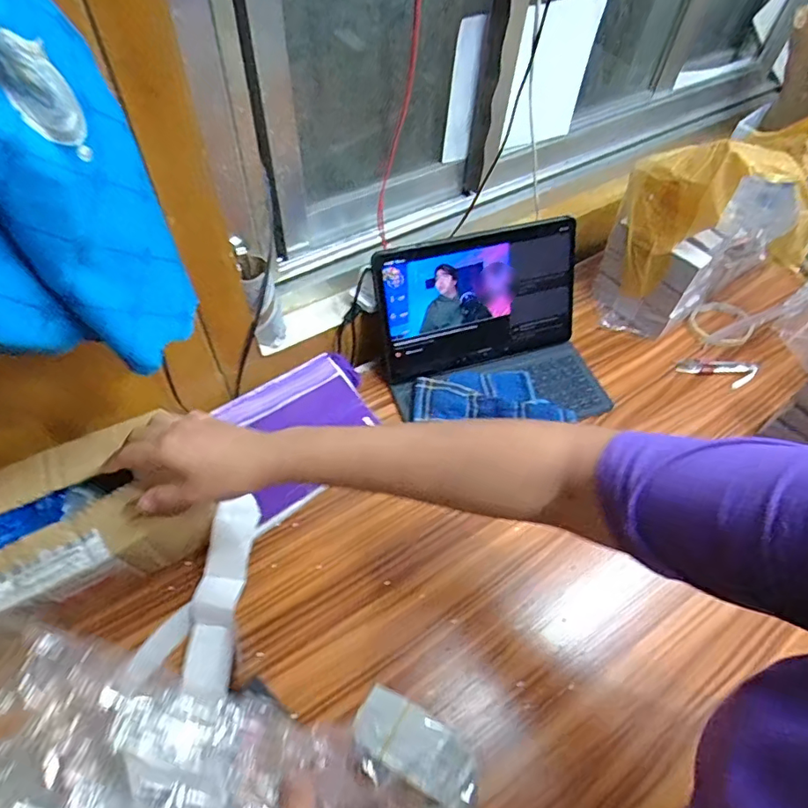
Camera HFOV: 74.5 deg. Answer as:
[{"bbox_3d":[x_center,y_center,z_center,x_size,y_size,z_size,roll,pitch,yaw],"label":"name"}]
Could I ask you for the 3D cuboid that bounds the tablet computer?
[{"bbox_3d":[0.100,-0.133,0.675,0.265,0.164,0.016,-15,30,-13],"label":"tablet computer"}]

